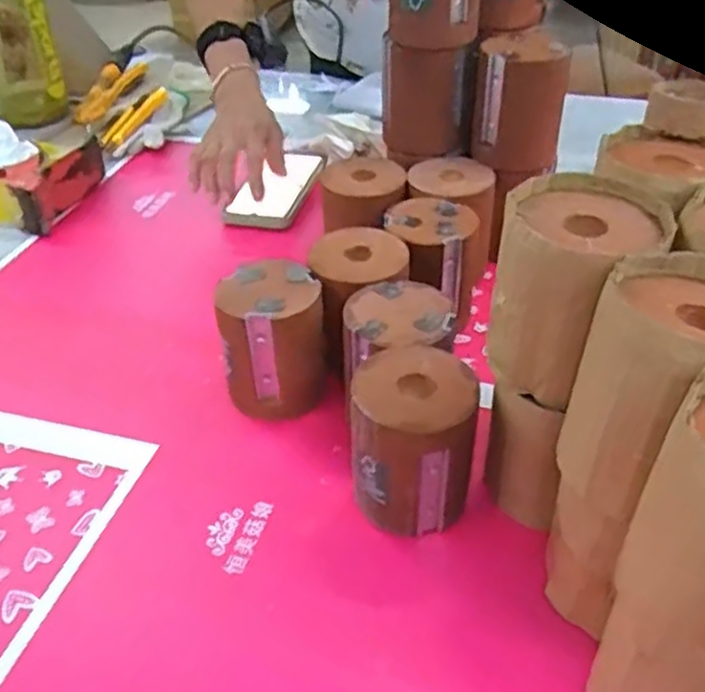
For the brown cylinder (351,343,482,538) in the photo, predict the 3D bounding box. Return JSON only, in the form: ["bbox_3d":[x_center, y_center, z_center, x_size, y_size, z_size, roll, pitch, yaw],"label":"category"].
[{"bbox_3d":[0.042,0.063,0.495,0.077,0.098,0.079,1,40,4],"label":"brown cylinder"}]

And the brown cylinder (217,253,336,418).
[{"bbox_3d":[-0.062,-0.006,0.584,0.078,0.095,0.082,-10,40,-10],"label":"brown cylinder"}]

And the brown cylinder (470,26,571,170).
[{"bbox_3d":[0.151,-0.217,0.678,0.078,0.107,0.074,8,41,11],"label":"brown cylinder"}]

